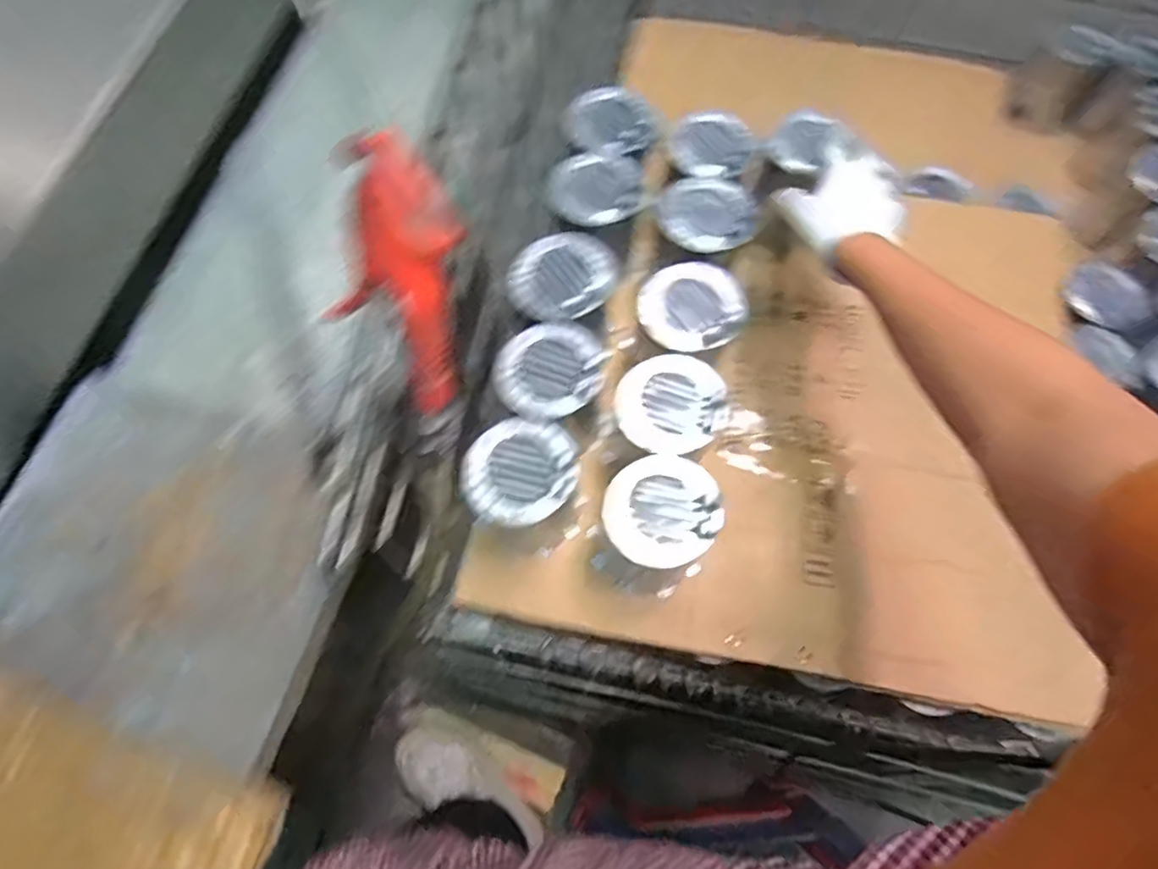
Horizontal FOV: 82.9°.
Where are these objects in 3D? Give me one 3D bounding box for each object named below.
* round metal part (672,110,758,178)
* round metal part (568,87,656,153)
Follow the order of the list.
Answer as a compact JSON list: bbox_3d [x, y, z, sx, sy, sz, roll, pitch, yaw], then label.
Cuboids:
[{"bbox_3d":[0.137,-0.291,0.659,0.080,0.013,0.077,0,70,-1],"label":"round metal part"},{"bbox_3d":[0.030,-0.321,0.666,0.073,0.019,0.082,-31,73,-12],"label":"round metal part"}]

